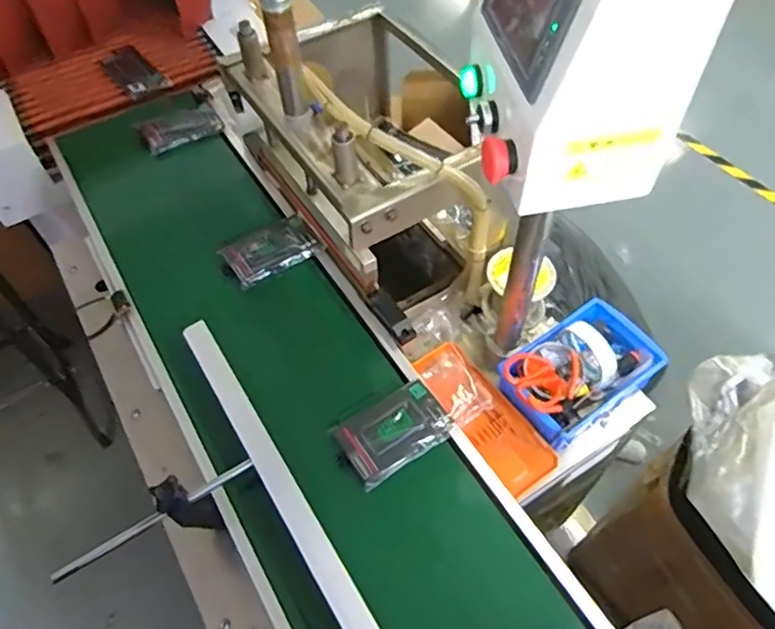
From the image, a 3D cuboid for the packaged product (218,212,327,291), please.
[{"bbox_3d":[-0.177,-0.099,0.905,0.142,0.040,0.083,-31,60,-17],"label":"packaged product"}]

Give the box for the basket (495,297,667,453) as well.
[{"bbox_3d":[0.274,0.082,0.851,0.223,0.079,0.142,-29,59,-16],"label":"basket"}]

